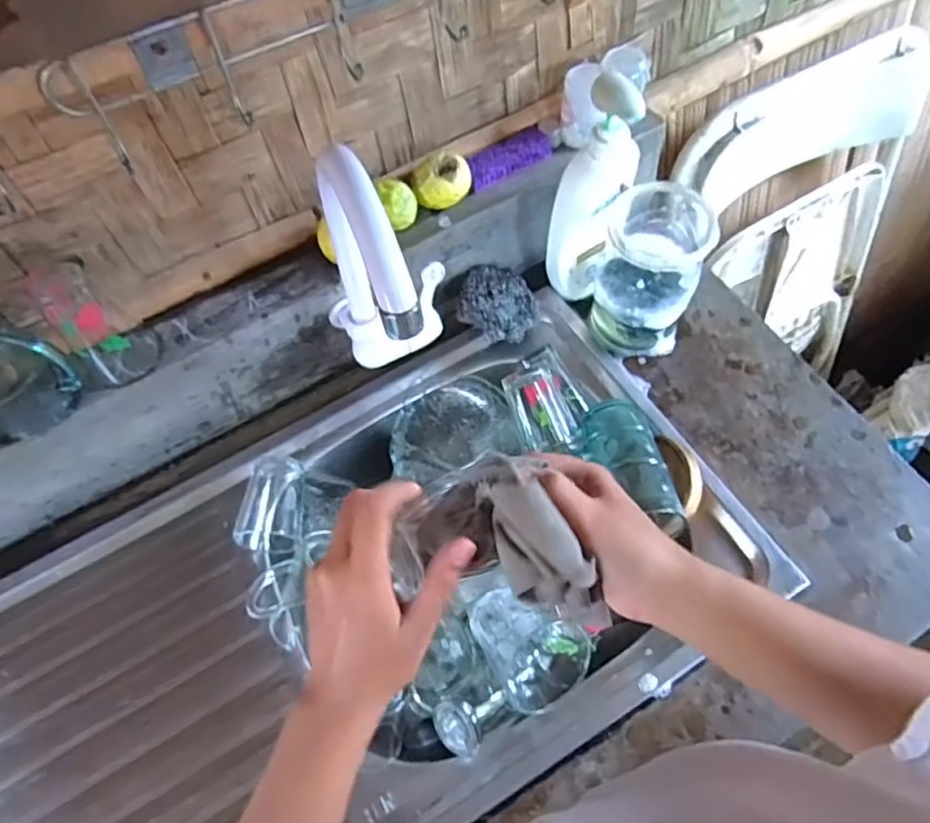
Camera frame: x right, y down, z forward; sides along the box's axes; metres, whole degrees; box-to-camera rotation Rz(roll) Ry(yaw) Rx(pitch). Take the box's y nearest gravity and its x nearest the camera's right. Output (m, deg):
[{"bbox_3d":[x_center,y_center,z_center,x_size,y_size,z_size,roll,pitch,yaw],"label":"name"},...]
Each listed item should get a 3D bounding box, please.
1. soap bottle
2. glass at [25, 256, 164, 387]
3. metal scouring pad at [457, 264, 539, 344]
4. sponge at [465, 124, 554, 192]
[{"bbox_3d":[0.124,-0.206,0.629,0.066,0.228,0.063,15,65,10],"label":"soap bottle"},{"bbox_3d":[-0.326,-0.077,0.560,0.069,0.098,0.067,36,70,19],"label":"glass"},{"bbox_3d":[0.038,-0.121,0.703,0.083,0.030,0.097,10,64,8],"label":"metal scouring pad"},{"bbox_3d":[0.048,-0.268,0.668,0.102,0.017,0.040,-34,66,-14],"label":"sponge"}]

